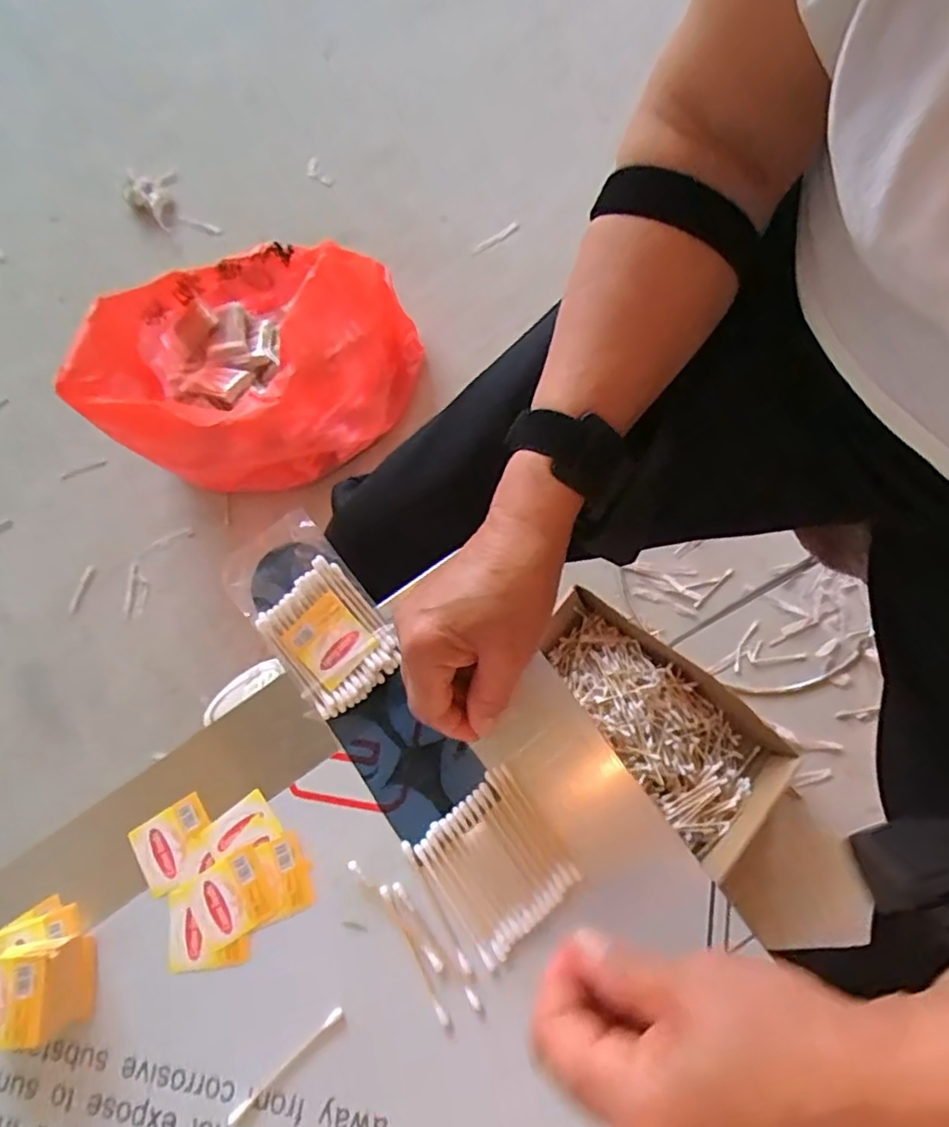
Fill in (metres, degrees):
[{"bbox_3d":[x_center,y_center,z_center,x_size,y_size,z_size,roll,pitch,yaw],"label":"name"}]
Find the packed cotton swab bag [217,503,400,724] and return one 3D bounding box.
[{"bbox_3d":[-0.097,0.029,0.368,0.064,0.013,0.116,-34,75,-6],"label":"packed cotton swab bag"}]

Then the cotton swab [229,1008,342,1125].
[{"bbox_3d":[-0.096,0.255,0.314,0.072,0.004,0.005,-42,77,-10],"label":"cotton swab"}]

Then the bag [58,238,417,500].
[{"bbox_3d":[-0.302,-0.292,0.856,0.414,0.194,0.315,-34,75,-6],"label":"bag"}]

